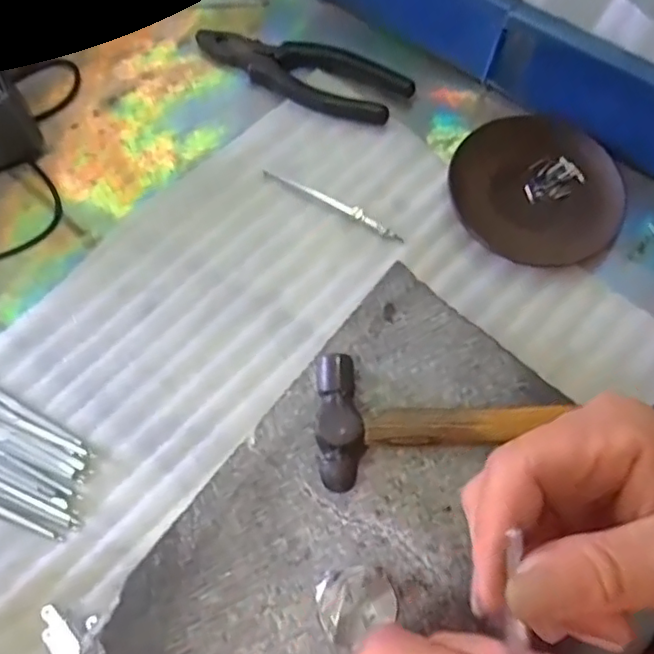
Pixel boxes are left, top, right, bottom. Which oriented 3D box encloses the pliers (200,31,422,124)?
[{"bbox_3d":[-0.019,-0.193,0.425,0.161,0.016,0.050,26,72,9],"label":"pliers"}]

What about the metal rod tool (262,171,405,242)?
[{"bbox_3d":[0.005,-0.085,0.393,0.105,0.005,0.010,29,73,10],"label":"metal rod tool"}]

